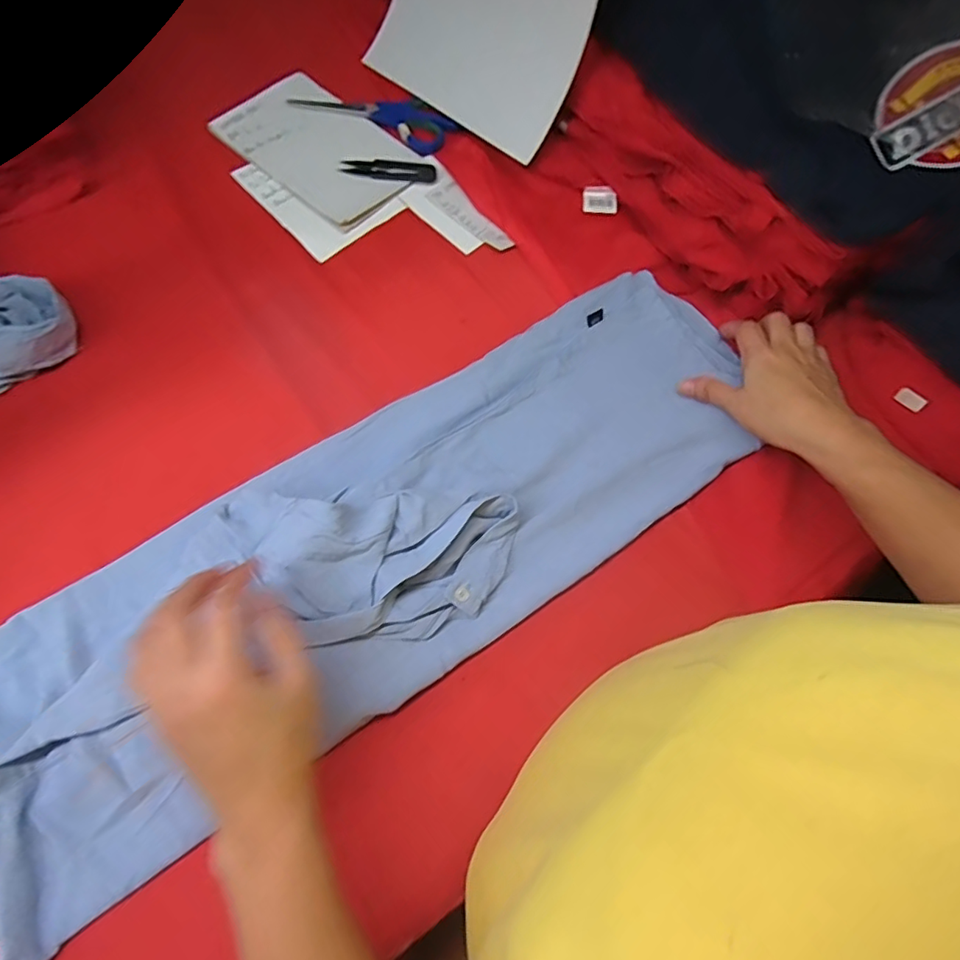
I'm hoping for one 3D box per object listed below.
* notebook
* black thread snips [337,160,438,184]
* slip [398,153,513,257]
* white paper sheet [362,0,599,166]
[{"bbox_3d":[-0.167,-0.351,0.557,0.197,0.009,0.126,39,73,12],"label":"notebook"},{"bbox_3d":[-0.096,-0.324,0.554,0.101,0.004,0.025,8,70,1],"label":"black thread snips"},{"bbox_3d":[-0.027,-0.270,0.542,0.056,0.010,0.129,-37,75,-14],"label":"slip"},{"bbox_3d":[-0.012,-0.457,0.510,0.248,0.209,0.058,40,59,10],"label":"white paper sheet"}]

